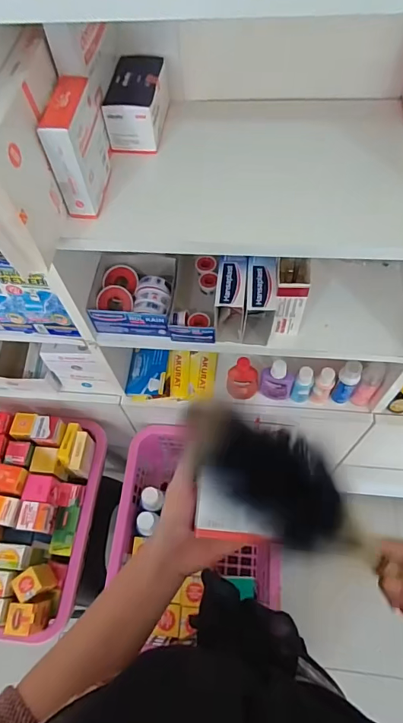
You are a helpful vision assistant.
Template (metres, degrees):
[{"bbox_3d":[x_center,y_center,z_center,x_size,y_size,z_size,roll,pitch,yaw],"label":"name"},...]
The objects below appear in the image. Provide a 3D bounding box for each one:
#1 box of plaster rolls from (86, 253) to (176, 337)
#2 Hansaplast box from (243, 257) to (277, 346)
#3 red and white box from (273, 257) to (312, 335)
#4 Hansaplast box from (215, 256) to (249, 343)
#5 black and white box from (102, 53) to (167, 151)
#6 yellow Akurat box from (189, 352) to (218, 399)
[{"bbox_3d":[-0.100,-0.112,0.657,0.121,0.049,0.135,3,62,6],"label":"box of plaster rolls"},{"bbox_3d":[0.084,-0.085,0.611,0.039,0.094,0.083,5,62,7],"label":"Hansaplast box"},{"bbox_3d":[0.128,-0.096,0.603,0.041,0.106,0.070,7,62,7],"label":"red and white box"},{"bbox_3d":[0.043,-0.087,0.617,0.042,0.097,0.081,4,62,6],"label":"Hansaplast box"},{"bbox_3d":[-0.075,-0.317,0.518,0.058,0.059,0.110,6,62,7],"label":"black and white box"},{"bbox_3d":[0.004,0.026,0.861,0.056,0.030,0.117,0,62,4],"label":"yellow Akurat box"}]

